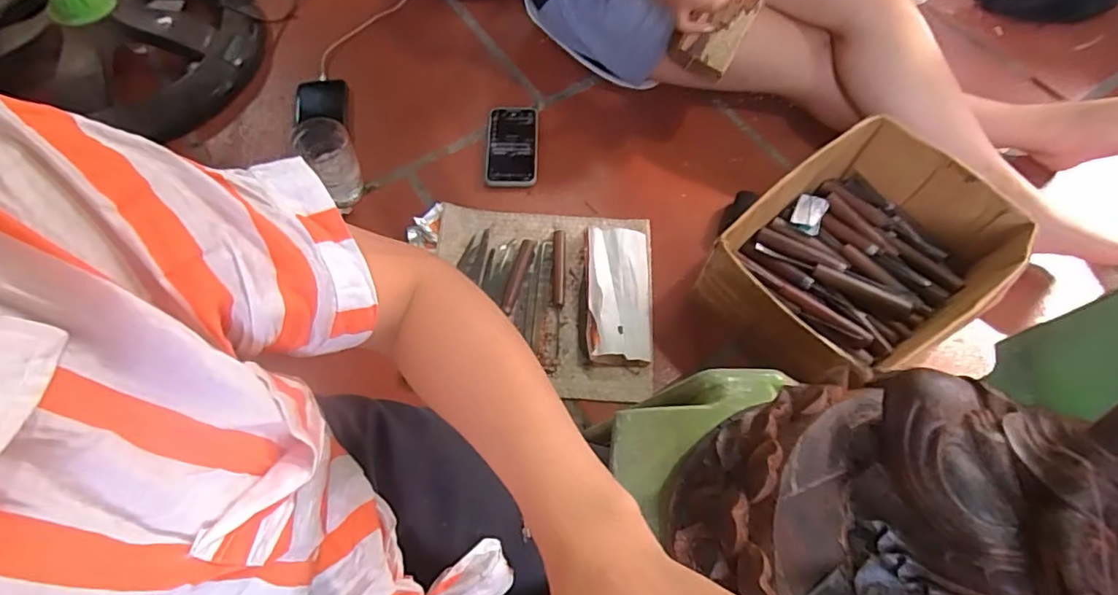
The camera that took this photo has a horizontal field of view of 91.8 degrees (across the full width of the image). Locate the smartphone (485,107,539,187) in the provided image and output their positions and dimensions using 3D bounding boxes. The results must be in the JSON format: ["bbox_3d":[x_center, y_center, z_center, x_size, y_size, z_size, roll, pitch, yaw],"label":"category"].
[{"bbox_3d":[-0.075,-0.241,0.857,0.081,0.014,0.152,-1,65,-2],"label":"smartphone"}]

